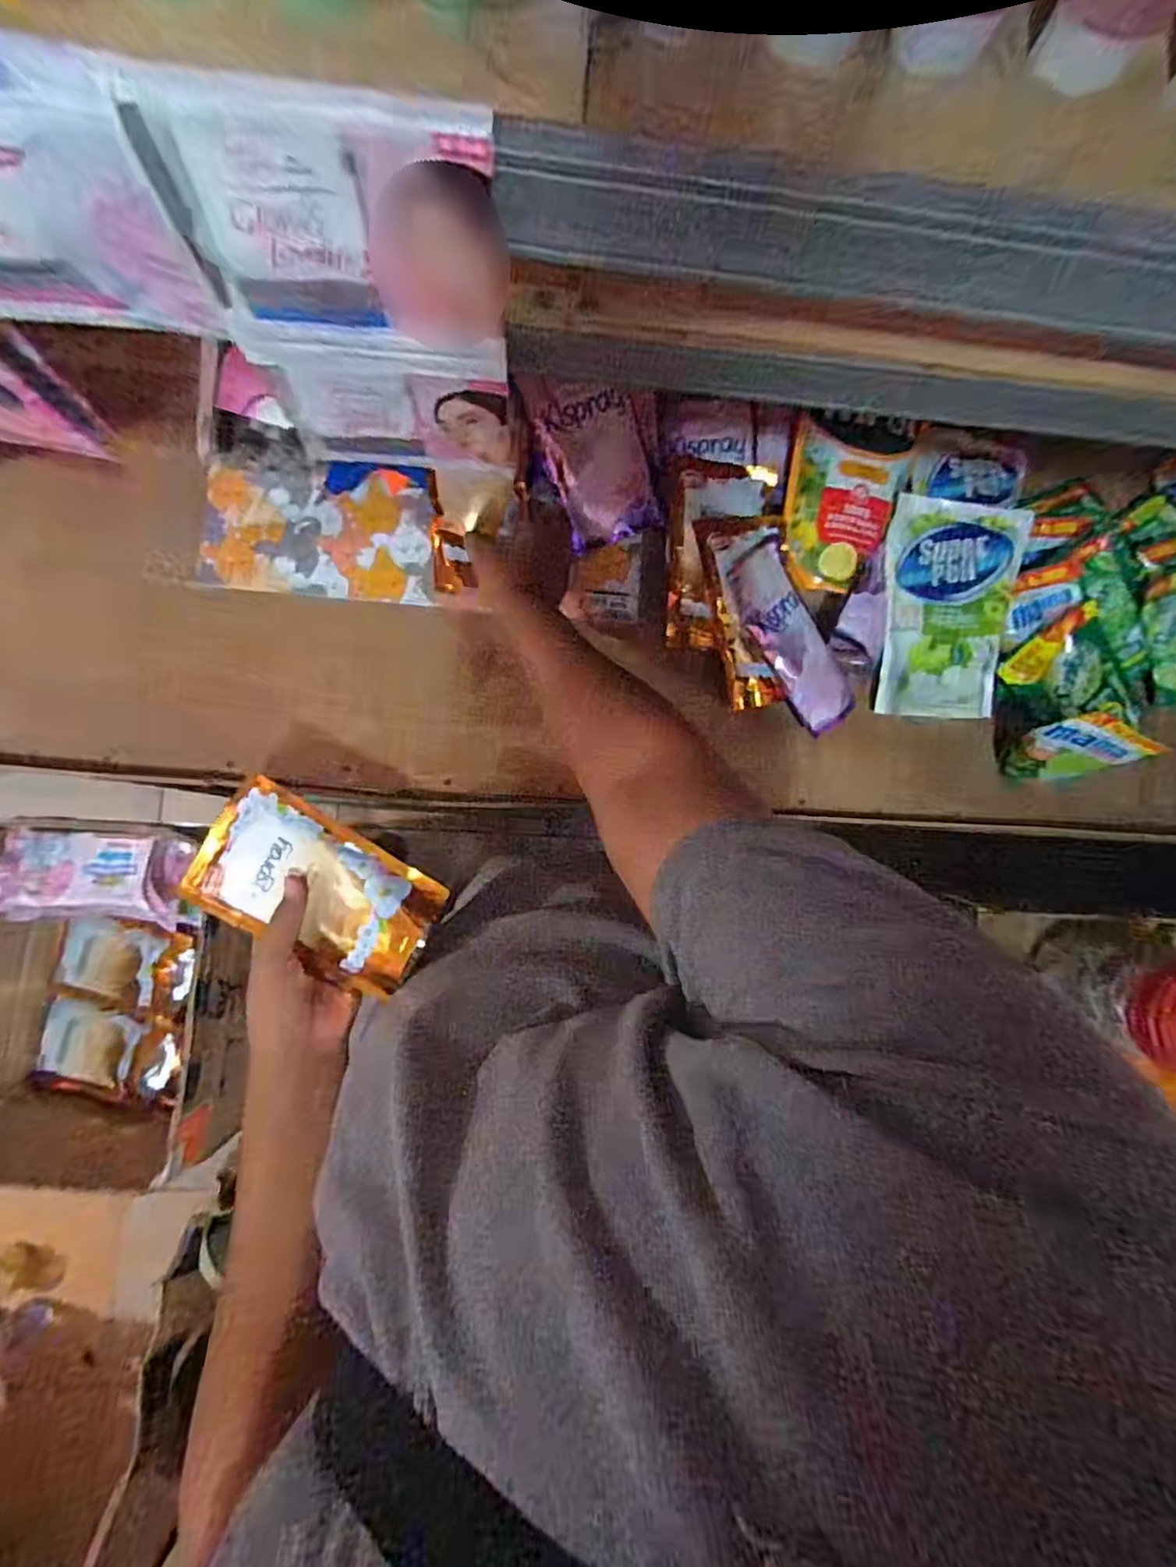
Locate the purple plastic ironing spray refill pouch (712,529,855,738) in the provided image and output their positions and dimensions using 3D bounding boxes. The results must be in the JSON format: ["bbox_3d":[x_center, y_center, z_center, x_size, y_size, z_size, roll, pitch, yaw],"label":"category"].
[{"bbox_3d":[0.208,-0.163,0.628,0.082,0.020,0.220,-27,88,-6],"label":"purple plastic ironing spray refill pouch"}]

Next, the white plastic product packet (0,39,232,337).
[{"bbox_3d":[-0.196,-0.201,0.208,0.112,0.081,0.018,5,85,-4],"label":"white plastic product packet"}]

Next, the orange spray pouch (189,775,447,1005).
[{"bbox_3d":[-0.216,0.083,0.475,0.193,0.037,0.105,28,84,-1],"label":"orange spray pouch"}]

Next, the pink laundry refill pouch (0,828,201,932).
[{"bbox_3d":[-0.550,0.113,0.677,0.211,0.058,0.114,5,85,-4],"label":"pink laundry refill pouch"}]

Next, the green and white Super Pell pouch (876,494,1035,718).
[{"bbox_3d":[0.385,-0.187,0.655,0.142,0.048,0.232,8,85,-3],"label":"green and white Super Pell pouch"}]

